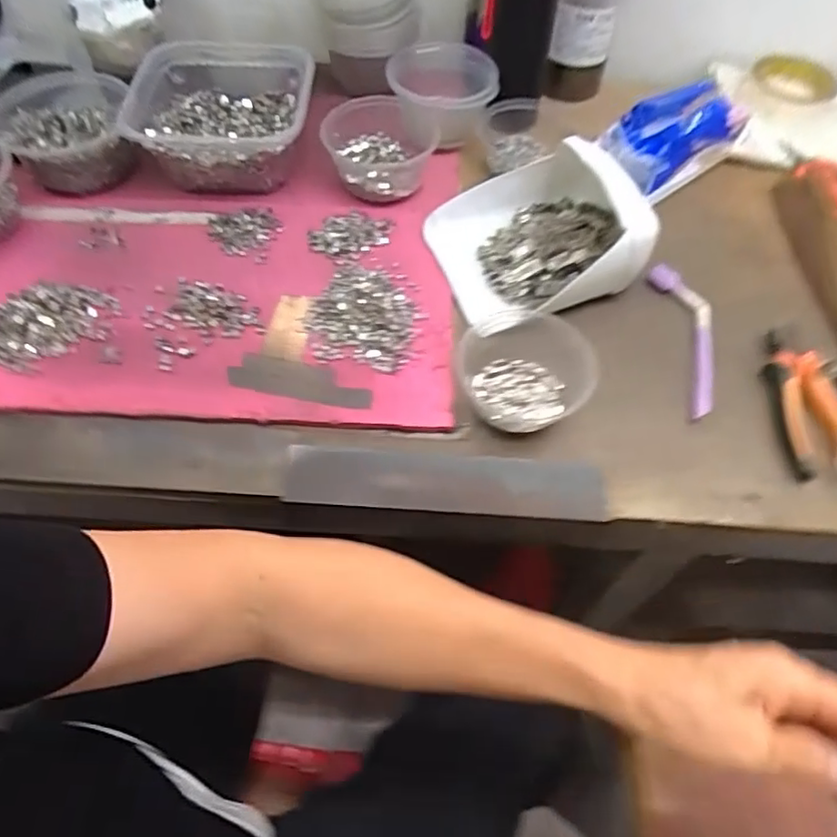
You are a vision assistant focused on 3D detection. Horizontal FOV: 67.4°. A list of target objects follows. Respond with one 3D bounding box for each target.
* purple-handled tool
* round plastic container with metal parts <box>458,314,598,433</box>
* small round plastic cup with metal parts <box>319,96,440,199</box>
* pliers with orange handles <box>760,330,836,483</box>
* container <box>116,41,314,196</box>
[{"bbox_3d":[0.246,-0.072,0.559,0.044,0.026,0.155,-3,57,-4],"label":"purple-handled tool"},{"bbox_3d":[0.091,-0.043,0.524,0.104,0.042,0.112,33,62,18],"label":"round plastic container with metal parts"},{"bbox_3d":[-0.039,-0.278,0.642,0.101,0.067,0.097,1,57,-1],"label":"small round plastic cup with metal parts"},{"bbox_3d":[0.324,-0.013,0.526,0.049,0.027,0.131,-2,57,-3],"label":"pliers with orange handles"},{"bbox_3d":[-0.208,-0.312,0.651,0.188,0.075,0.157,2,57,-1],"label":"container"}]

